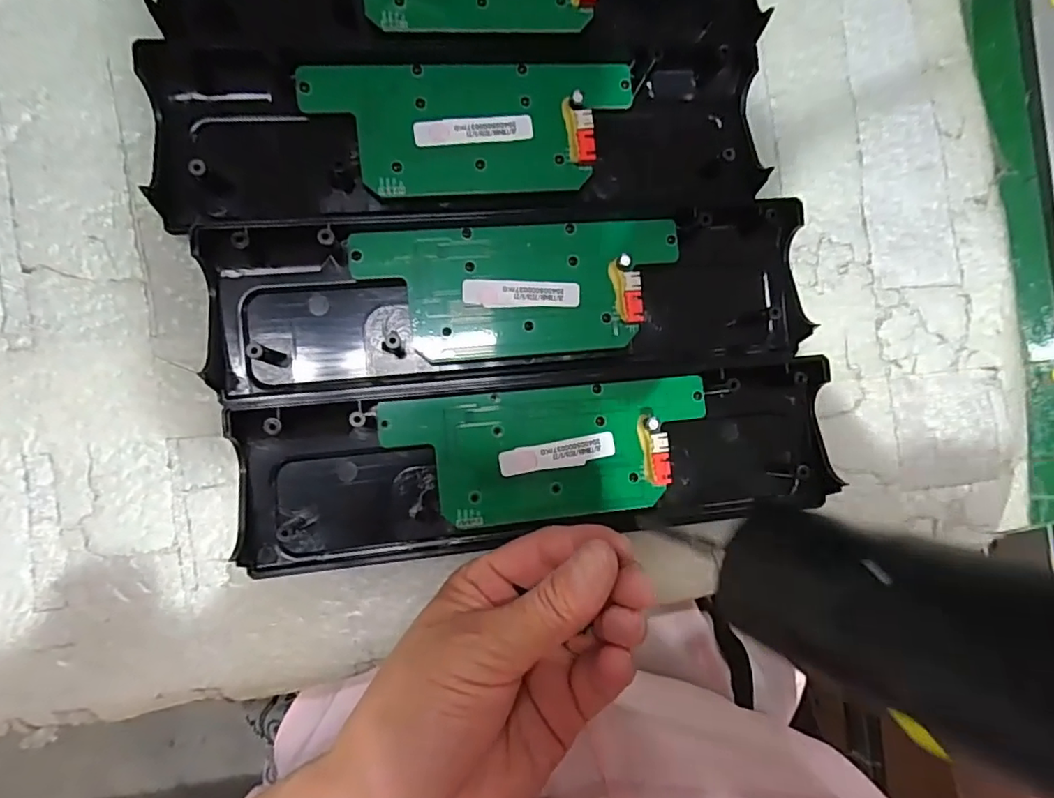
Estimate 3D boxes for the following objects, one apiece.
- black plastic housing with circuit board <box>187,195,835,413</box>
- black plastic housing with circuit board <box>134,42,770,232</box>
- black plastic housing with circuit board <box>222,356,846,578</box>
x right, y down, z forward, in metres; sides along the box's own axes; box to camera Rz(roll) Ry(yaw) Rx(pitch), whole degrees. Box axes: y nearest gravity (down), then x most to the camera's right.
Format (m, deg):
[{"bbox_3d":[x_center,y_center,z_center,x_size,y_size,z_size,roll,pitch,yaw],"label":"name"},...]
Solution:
[{"bbox_3d":[0.000,-0.041,0.234,0.245,0.017,0.068,-5,89,-8],"label":"black plastic housing with circuit board"},{"bbox_3d":[-0.021,-0.112,0.233,0.246,0.014,0.072,-6,89,-8],"label":"black plastic housing with circuit board"},{"bbox_3d":[0.011,0.027,0.233,0.245,0.017,0.067,-6,89,-8],"label":"black plastic housing with circuit board"}]

